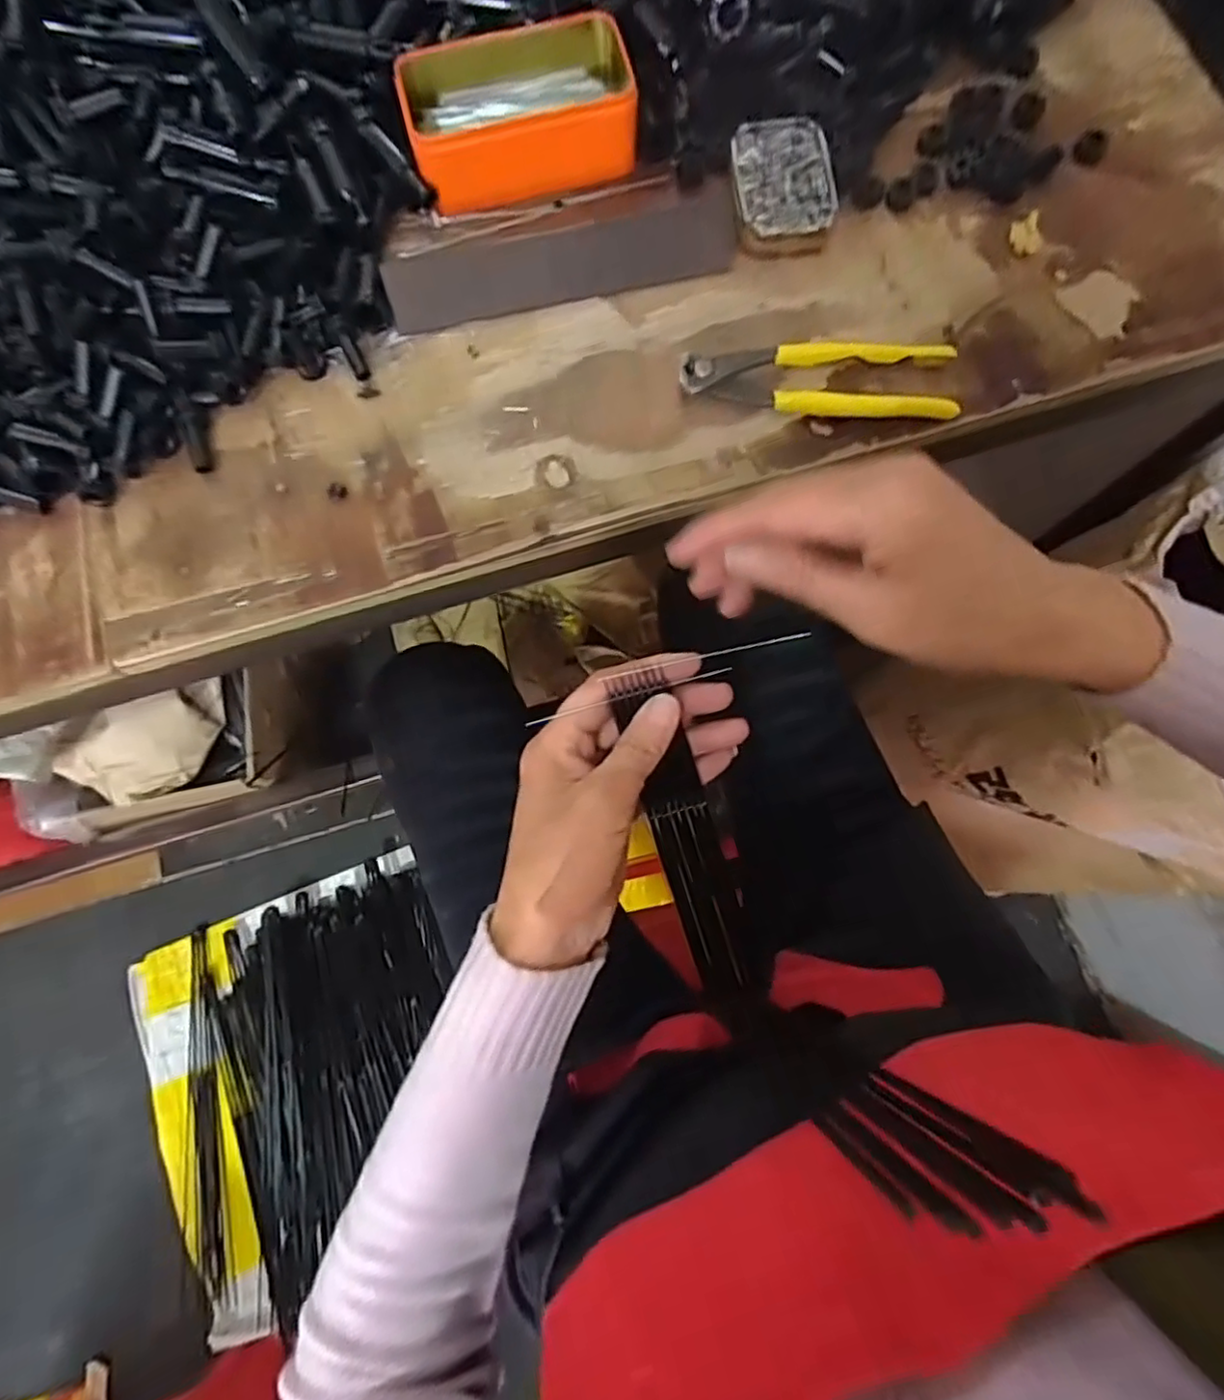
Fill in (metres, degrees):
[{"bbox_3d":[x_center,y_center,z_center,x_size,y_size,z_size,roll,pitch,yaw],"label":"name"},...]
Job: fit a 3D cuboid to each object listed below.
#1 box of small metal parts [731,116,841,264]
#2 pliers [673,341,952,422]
[{"bbox_3d":[0.109,-0.331,0.423,0.062,0.023,0.084,-3,78,-1],"label":"box of small metal parts"},{"bbox_3d":[0.125,-0.198,0.397,0.160,0.020,0.043,8,78,1],"label":"pliers"}]

